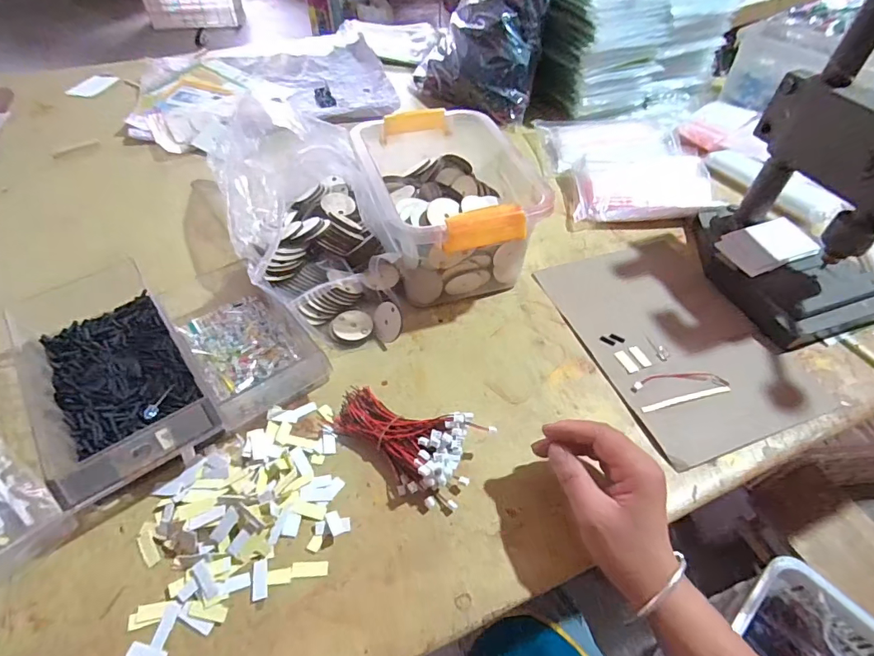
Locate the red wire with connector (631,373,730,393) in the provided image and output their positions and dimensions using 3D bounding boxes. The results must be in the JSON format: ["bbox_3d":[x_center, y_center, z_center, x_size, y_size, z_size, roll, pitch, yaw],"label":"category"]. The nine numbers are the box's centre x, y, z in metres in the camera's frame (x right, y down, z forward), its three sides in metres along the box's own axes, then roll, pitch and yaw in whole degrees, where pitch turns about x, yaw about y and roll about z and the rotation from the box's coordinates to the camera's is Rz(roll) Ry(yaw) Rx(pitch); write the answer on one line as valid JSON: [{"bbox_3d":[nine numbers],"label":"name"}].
[{"bbox_3d":[0.248,0.054,0.482,0.098,0.006,0.021,-2,49,-3],"label":"red wire with connector"}]

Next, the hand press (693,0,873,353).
[{"bbox_3d":[0.434,-0.161,0.479,0.163,0.285,0.220,-2,49,-3],"label":"hand press"}]

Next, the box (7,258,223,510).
[{"bbox_3d":[-0.306,0.044,0.435,0.133,0.059,0.257,-30,56,-25],"label":"box"}]

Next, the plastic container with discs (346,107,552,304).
[{"bbox_3d":[0.009,-0.152,0.573,0.179,0.128,0.262,-14,51,-13],"label":"plastic container with discs"}]

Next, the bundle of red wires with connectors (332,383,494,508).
[{"bbox_3d":[-0.032,0.096,0.412,0.135,0.043,0.073,20,51,15],"label":"bundle of red wires with connectors"}]

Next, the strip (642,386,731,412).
[{"bbox_3d":[0.249,0.069,0.464,0.096,0.004,0.008,-11,50,-11],"label":"strip"}]

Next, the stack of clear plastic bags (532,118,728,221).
[{"bbox_3d":[0.299,-0.275,0.746,0.226,0.034,0.307,-2,49,-3],"label":"stack of clear plastic bags"}]

